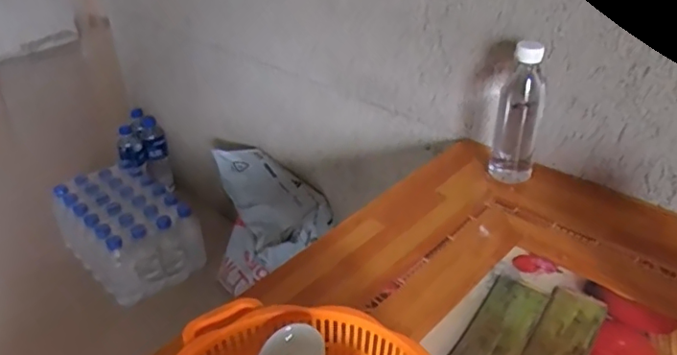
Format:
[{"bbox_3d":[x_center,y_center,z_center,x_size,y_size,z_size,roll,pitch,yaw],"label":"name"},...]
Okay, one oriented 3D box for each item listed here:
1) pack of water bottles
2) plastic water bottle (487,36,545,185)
[{"bbox_3d":[-0.508,0.132,1.363,0.348,0.190,0.232,28,44,37],"label":"pack of water bottles"},{"bbox_3d":[0.231,-0.084,0.722,0.054,0.181,0.054,4,34,11],"label":"plastic water bottle"}]

